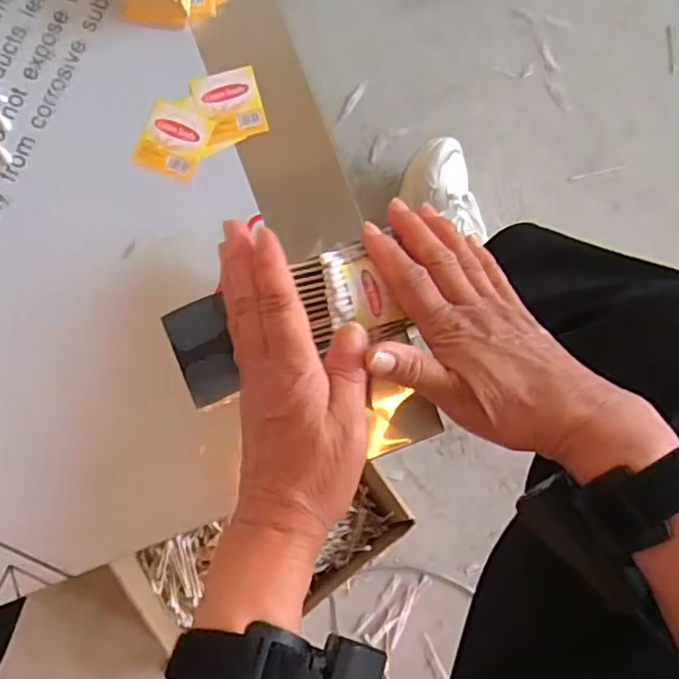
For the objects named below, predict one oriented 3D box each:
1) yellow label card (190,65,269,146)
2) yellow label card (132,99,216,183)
[{"bbox_3d":[-0.068,-0.145,0.379,0.039,0.004,0.043,-15,85,-4],"label":"yellow label card"},{"bbox_3d":[-0.102,-0.122,0.375,0.038,0.004,0.043,19,84,-1],"label":"yellow label card"}]

